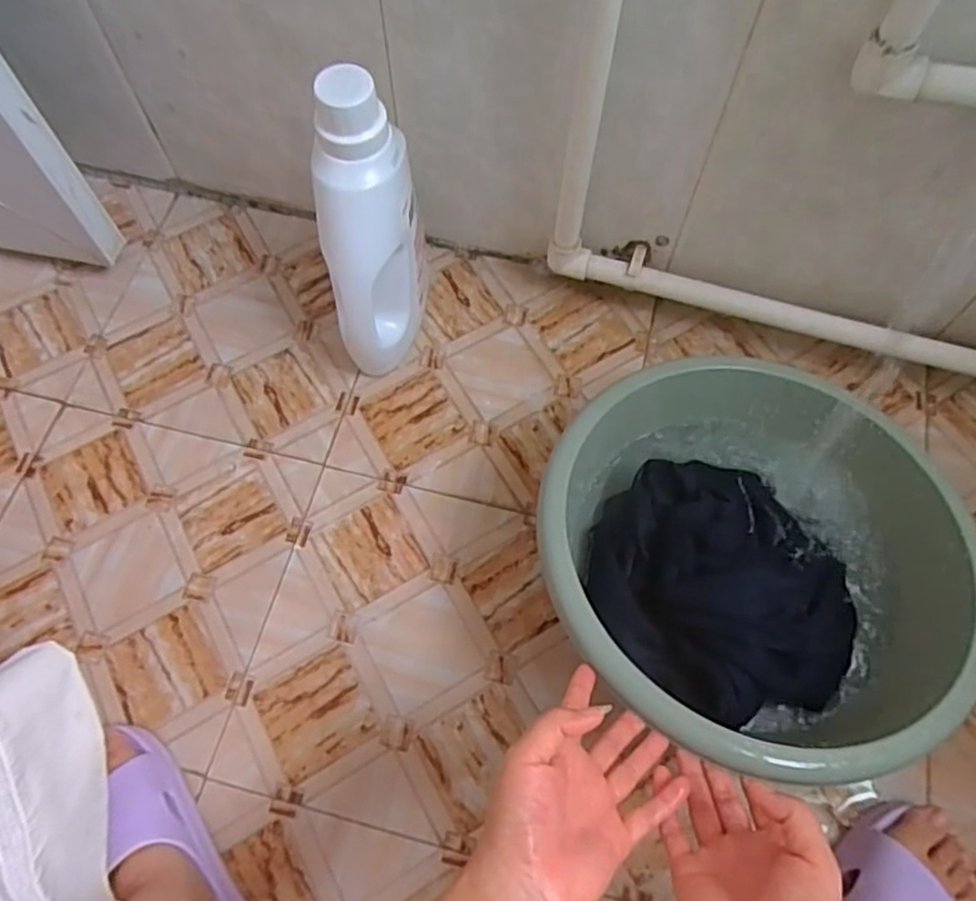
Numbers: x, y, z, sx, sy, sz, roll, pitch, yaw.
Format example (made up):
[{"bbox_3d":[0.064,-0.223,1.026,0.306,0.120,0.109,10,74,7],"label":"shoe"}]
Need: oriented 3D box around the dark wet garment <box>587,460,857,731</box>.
[{"bbox_3d":[0.198,0.103,0.565,0.207,0.076,0.210,-10,66,-5],"label":"dark wet garment"}]

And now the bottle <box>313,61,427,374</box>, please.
[{"bbox_3d":[-0.109,-0.181,0.637,0.094,0.285,0.116,-5,65,-2],"label":"bottle"}]

